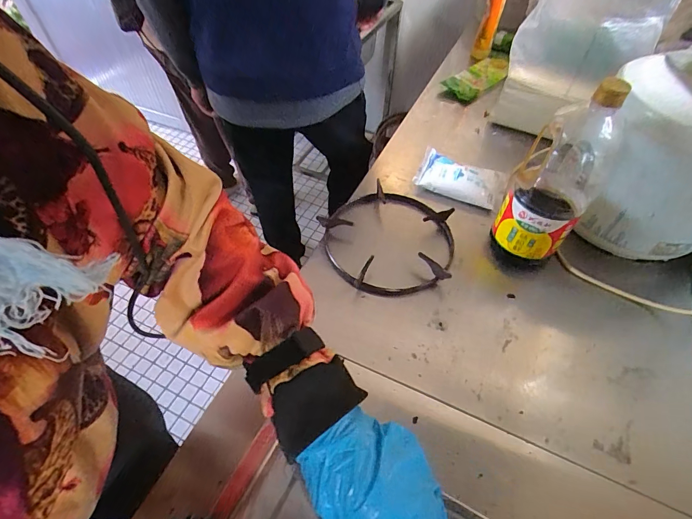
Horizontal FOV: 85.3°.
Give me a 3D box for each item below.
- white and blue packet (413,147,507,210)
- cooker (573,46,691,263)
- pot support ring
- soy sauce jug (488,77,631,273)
[{"bbox_3d":[0.229,-0.166,0.755,0.167,0.033,0.116,19,55,13],"label":"white and blue packet"},{"bbox_3d":[0.495,-0.140,0.599,0.231,0.271,0.214,29,58,20],"label":"cooker"},{"bbox_3d":[0.078,-0.043,0.658,0.232,0.037,0.224,1,53,-1],"label":"pot support ring"},{"bbox_3d":[0.310,-0.114,0.562,0.109,0.289,0.116,-31,59,-22],"label":"soy sauce jug"}]

